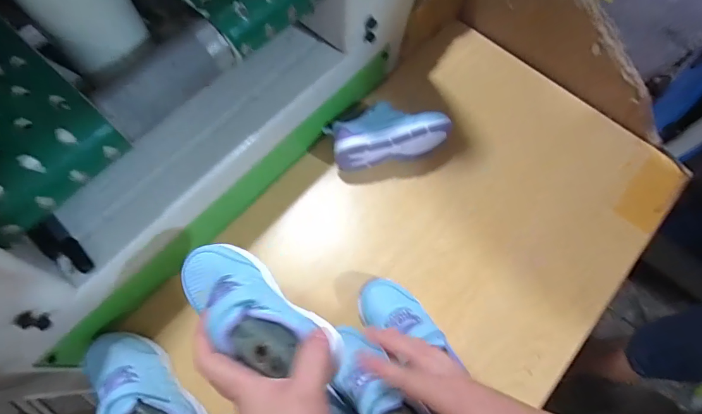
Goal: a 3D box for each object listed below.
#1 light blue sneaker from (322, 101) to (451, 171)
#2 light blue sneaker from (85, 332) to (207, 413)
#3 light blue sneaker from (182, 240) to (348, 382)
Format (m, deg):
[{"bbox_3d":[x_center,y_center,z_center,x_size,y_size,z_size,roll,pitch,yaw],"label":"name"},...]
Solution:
[{"bbox_3d":[0.056,-0.115,0.603,0.171,0.072,0.077,-12,70,-5],"label":"light blue sneaker"},{"bbox_3d":[-0.240,0.213,0.456,0.180,0.068,0.069,41,74,14],"label":"light blue sneaker"},{"bbox_3d":[-0.085,0.090,0.351,0.173,0.072,0.067,36,73,12],"label":"light blue sneaker"}]

